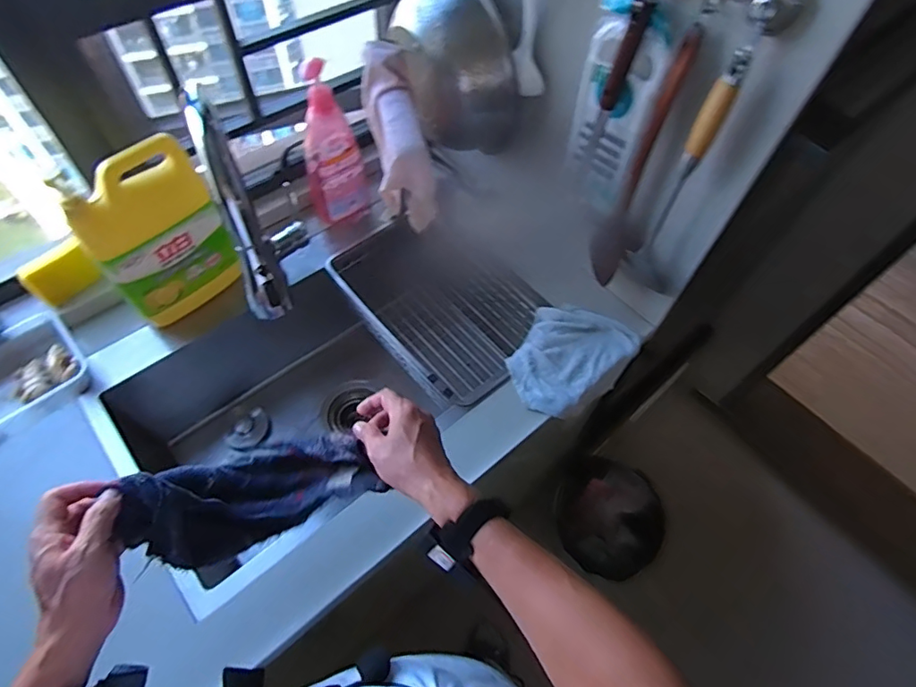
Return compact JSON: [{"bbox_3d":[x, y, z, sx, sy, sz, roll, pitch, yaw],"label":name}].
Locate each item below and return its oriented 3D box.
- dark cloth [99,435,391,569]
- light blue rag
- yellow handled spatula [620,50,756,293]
[{"bbox_3d":[-0.213,0.155,0.544,0.233,0.059,0.097,-12,60,-21],"label":"dark cloth"},{"bbox_3d":[0.171,0.012,0.845,0.216,0.028,0.143,-37,67,-22],"label":"light blue rag"},{"bbox_3d":[0.294,-0.185,0.671,0.073,0.358,0.037,34,63,17],"label":"yellow handled spatula"}]

